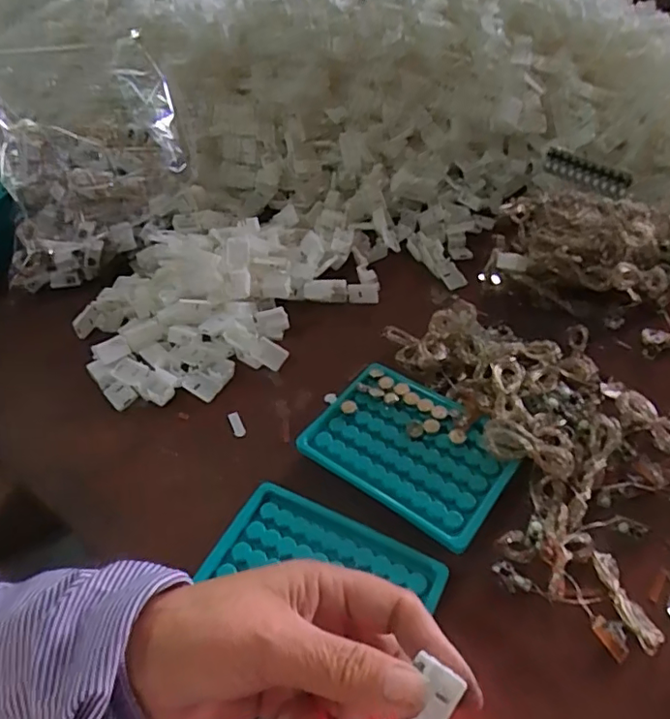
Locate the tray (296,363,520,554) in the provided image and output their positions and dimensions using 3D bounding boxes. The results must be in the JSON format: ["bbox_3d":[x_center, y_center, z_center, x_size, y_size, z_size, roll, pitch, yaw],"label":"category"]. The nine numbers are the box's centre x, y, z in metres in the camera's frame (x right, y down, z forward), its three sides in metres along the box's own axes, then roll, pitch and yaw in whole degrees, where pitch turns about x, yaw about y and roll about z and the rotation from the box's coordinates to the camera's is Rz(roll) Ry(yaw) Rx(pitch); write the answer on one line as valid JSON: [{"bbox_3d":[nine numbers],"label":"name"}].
[{"bbox_3d":[0.051,0.061,0.388,0.133,0.017,0.091,29,56,28],"label":"tray"}]

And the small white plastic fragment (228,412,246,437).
[{"bbox_3d":[-0.075,0.050,0.428,0.009,0.004,0.022,-23,60,-15],"label":"small white plastic fragment"}]

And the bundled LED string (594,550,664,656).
[{"bbox_3d":[0.163,0.135,0.315,0.017,0.005,0.055,-14,47,-8],"label":"bundled LED string"}]

